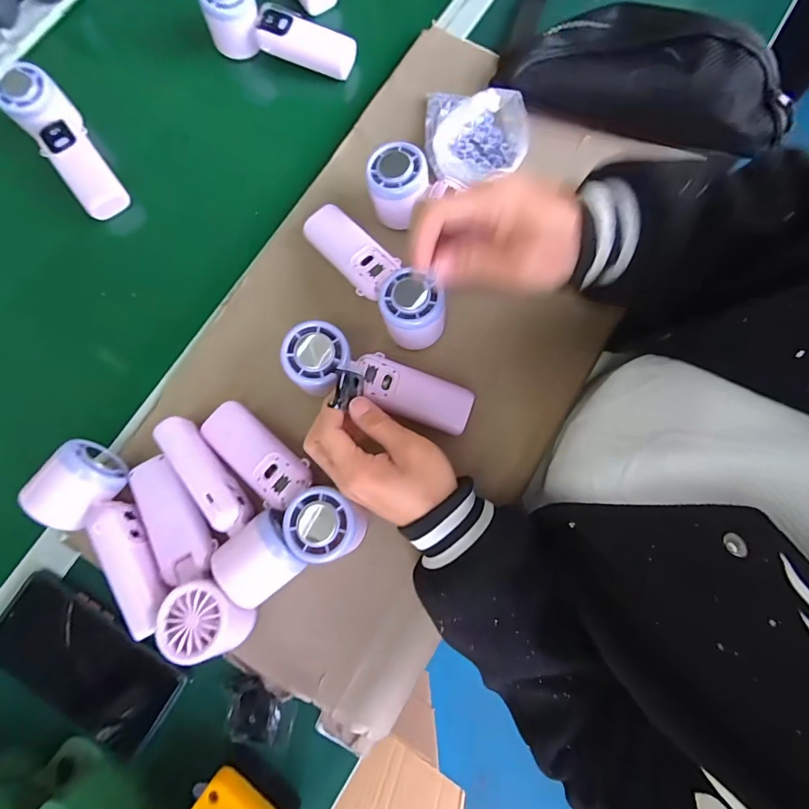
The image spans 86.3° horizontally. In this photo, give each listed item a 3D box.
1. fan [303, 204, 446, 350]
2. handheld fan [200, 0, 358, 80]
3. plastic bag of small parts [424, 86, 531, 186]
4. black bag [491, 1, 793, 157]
[{"bbox_3d":[-0.027,-0.125,0.399,0.057,0.056,0.176,-40,81,-7],"label":"fan"},{"bbox_3d":[-0.136,-0.410,0.473,0.160,0.057,0.050,18,79,4],"label":"handheld fan"},{"bbox_3d":[0.076,-0.275,0.446,0.108,0.034,0.115,6,79,2],"label":"plastic bag of small parts"},{"bbox_3d":[0.243,-0.333,0.434,0.290,0.067,0.102,14,79,3],"label":"black bag"}]

